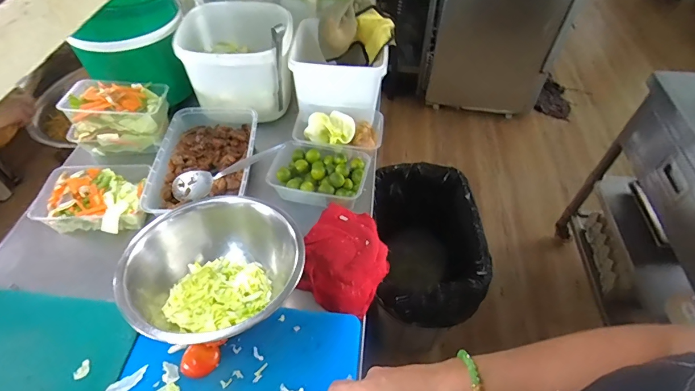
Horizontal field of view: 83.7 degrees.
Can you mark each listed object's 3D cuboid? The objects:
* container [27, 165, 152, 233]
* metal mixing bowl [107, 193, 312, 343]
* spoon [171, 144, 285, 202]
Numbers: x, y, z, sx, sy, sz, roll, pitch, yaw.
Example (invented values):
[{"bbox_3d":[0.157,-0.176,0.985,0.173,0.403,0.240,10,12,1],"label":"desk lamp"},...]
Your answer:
[{"bbox_3d":[-0.431,0.006,0.669,0.175,0.056,0.123,3,52,0],"label":"container"},{"bbox_3d":[-0.168,0.106,0.529,0.179,0.115,0.224,30,57,20],"label":"metal mixing bowl"},{"bbox_3d":[-0.209,-0.046,0.682,0.203,0.030,0.045,-25,56,-1],"label":"spoon"}]

